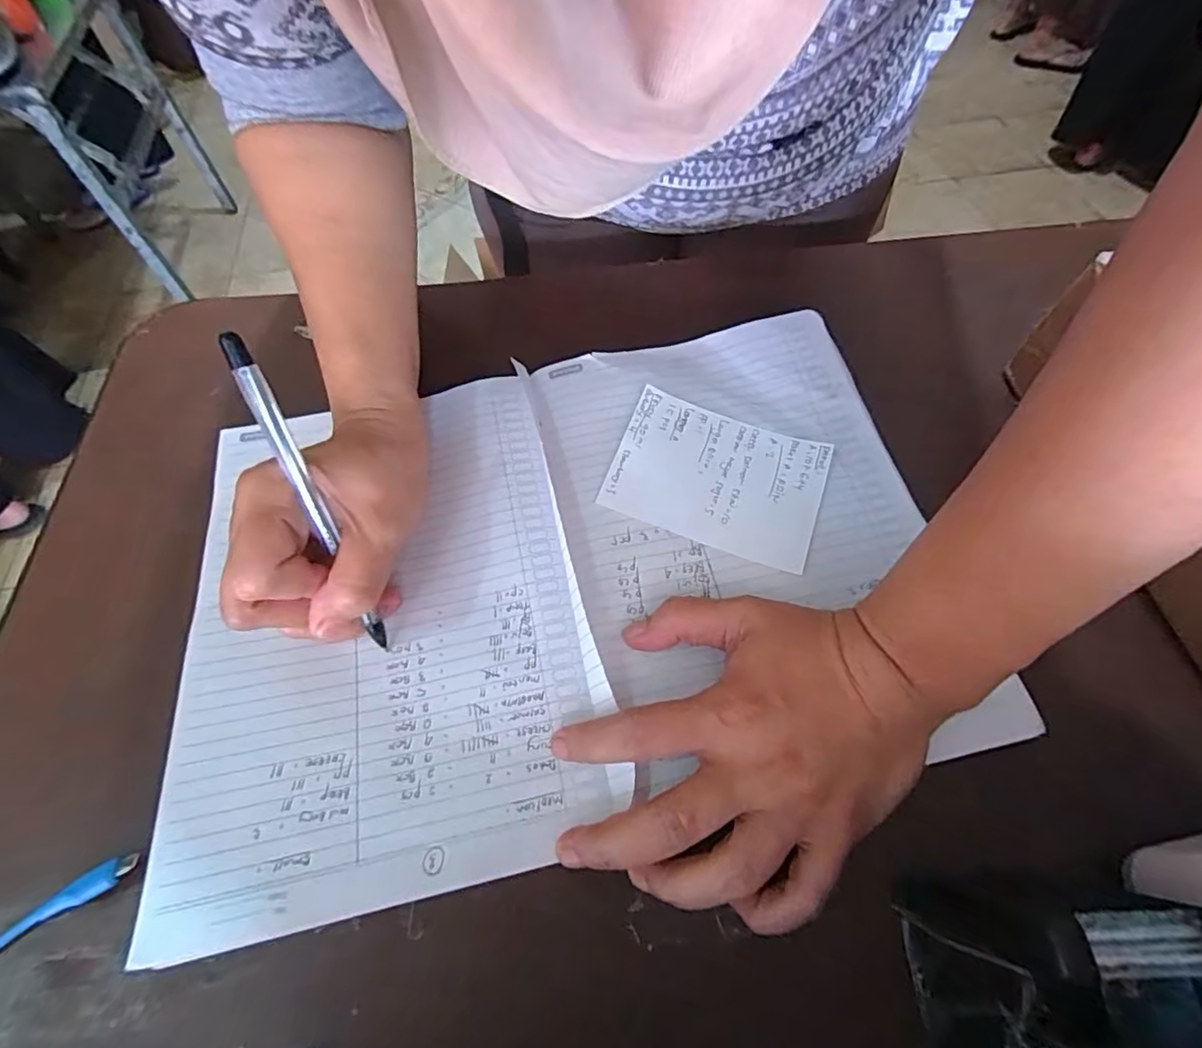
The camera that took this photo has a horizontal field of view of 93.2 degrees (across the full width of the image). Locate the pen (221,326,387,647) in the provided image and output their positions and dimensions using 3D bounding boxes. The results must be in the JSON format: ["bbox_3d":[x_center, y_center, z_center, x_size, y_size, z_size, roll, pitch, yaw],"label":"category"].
[{"bbox_3d":[-0.113,-0.005,0.227,0.007,0.139,0.006,-18,26,-7],"label":"pen"}]

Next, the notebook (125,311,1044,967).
[{"bbox_3d":[-0.017,0.016,0.274,0.344,0.020,0.239,-13,59,-4],"label":"notebook"}]

